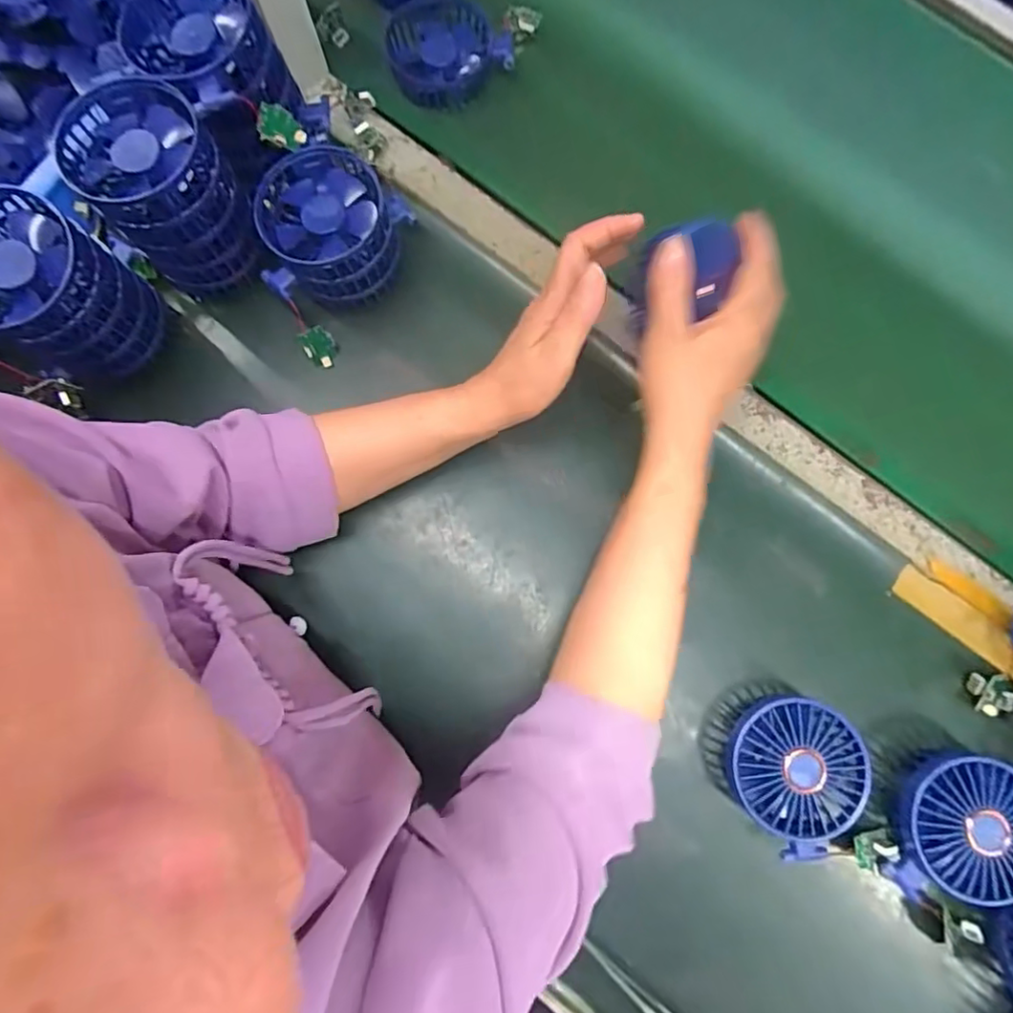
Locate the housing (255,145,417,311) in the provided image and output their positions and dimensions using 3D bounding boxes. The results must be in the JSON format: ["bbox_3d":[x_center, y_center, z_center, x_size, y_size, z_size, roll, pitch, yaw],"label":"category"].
[{"bbox_3d":[-0.130,-0.208,0.460,0.104,0.070,0.091,-6,80,-1],"label":"housing"}]

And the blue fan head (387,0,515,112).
[{"bbox_3d":[-0.051,-0.405,0.539,0.104,0.042,0.082,-12,80,-2],"label":"blue fan head"}]

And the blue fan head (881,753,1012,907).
[{"bbox_3d":[0.300,0.214,0.397,0.091,0.035,0.094,3,80,0],"label":"blue fan head"}]

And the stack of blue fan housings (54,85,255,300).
[{"bbox_3d":[-0.245,-0.225,0.441,0.090,0.109,0.094,-43,82,-7],"label":"stack of blue fan housings"}]

